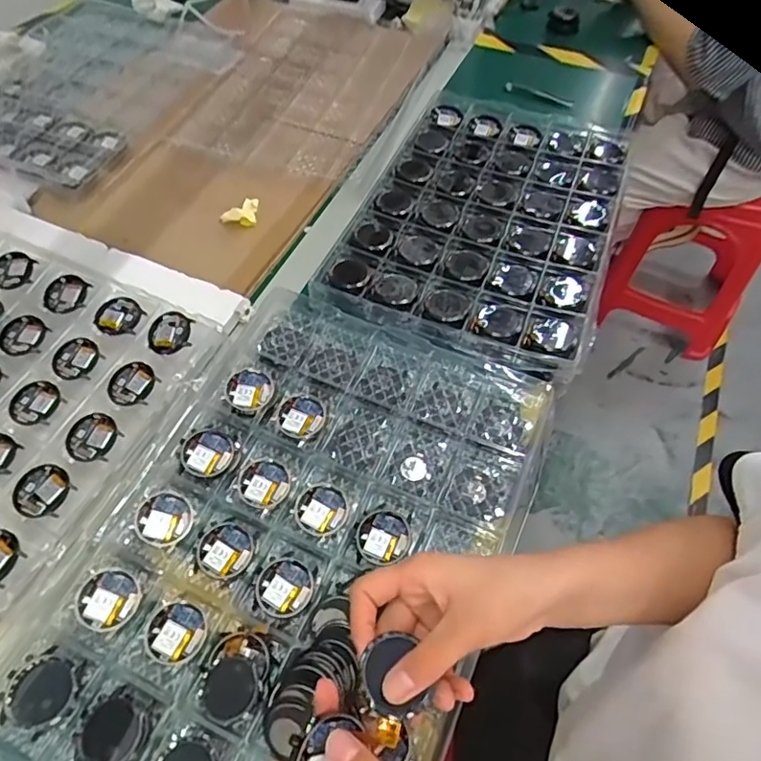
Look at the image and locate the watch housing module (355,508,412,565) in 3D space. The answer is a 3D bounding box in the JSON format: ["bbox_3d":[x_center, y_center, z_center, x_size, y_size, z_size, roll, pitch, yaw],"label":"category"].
[{"bbox_3d":[0.002,0.129,0.452,0.044,0.010,0.043,-34,63,-21],"label":"watch housing module"}]

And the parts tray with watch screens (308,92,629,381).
[{"bbox_3d":[0.136,-0.215,0.683,0.294,0.018,0.428,19,59,11],"label":"parts tray with watch screens"}]

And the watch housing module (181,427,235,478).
[{"bbox_3d":[-0.153,0.064,0.485,0.042,0.011,0.043,25,60,15],"label":"watch housing module"}]

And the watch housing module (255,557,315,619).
[{"bbox_3d":[-0.075,0.164,0.433,0.044,0.006,0.044,33,62,19],"label":"watch housing module"}]

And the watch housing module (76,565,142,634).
[{"bbox_3d":[-0.207,0.167,0.416,0.042,0.014,0.043,9,57,5],"label":"watch housing module"}]

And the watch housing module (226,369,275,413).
[{"bbox_3d":[-0.124,0.009,0.518,0.042,0.013,0.040,-32,63,-20],"label":"watch housing module"}]

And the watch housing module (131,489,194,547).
[{"bbox_3d":[-0.178,0.115,0.453,0.043,0.013,0.043,21,59,13],"label":"watch housing module"}]

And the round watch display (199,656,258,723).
[{"bbox_3d":[-0.108,0.218,0.387,0.041,0.008,0.039,-3,66,7],"label":"round watch display"}]

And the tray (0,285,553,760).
[{"bbox_3d":[-0.065,0.129,0.442,0.308,0.030,0.442,18,58,11],"label":"tray"}]

